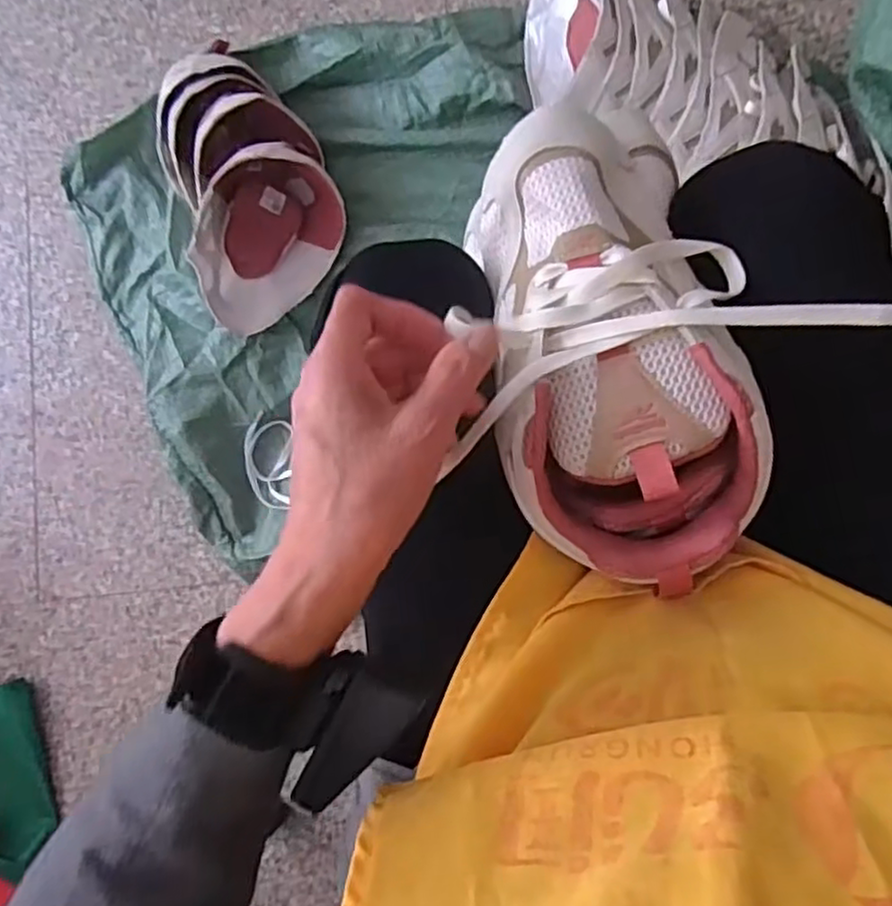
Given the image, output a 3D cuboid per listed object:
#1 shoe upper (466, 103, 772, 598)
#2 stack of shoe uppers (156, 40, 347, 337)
[{"bbox_3d":[0.082,-0.059,0.348,0.126,0.081,0.245,-11,82,8],"label":"shoe upper"},{"bbox_3d":[-0.219,-0.306,0.804,0.169,0.111,0.300,-19,85,7],"label":"stack of shoe uppers"}]

